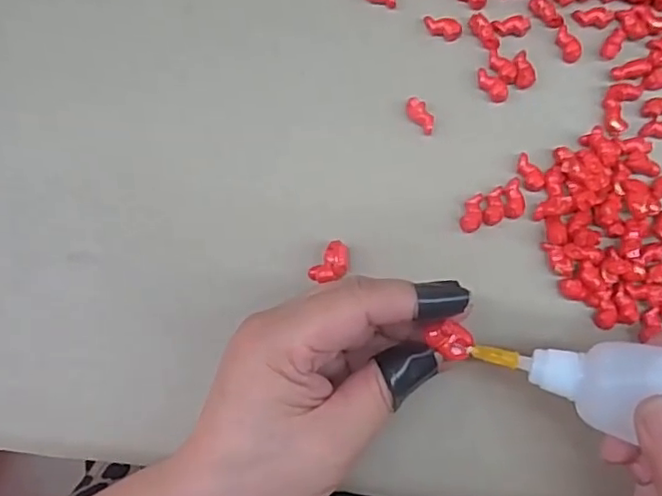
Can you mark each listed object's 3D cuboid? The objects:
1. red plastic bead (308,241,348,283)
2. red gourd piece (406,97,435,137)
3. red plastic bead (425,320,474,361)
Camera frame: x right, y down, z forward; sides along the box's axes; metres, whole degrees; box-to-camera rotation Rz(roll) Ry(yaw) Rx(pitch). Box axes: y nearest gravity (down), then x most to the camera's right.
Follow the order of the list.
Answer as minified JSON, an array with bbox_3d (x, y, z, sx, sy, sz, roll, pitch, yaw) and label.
[{"bbox_3d":[0.001,0.008,0.270,0.014,0.012,0.020,36,84,6],"label":"red plastic bead"},{"bbox_3d":[0.043,-0.062,0.285,0.009,0.007,0.018,-38,83,-4],"label":"red gourd piece"},{"bbox_3d":[0.045,0.035,0.232,0.019,0.011,0.014,15,82,2],"label":"red plastic bead"}]

